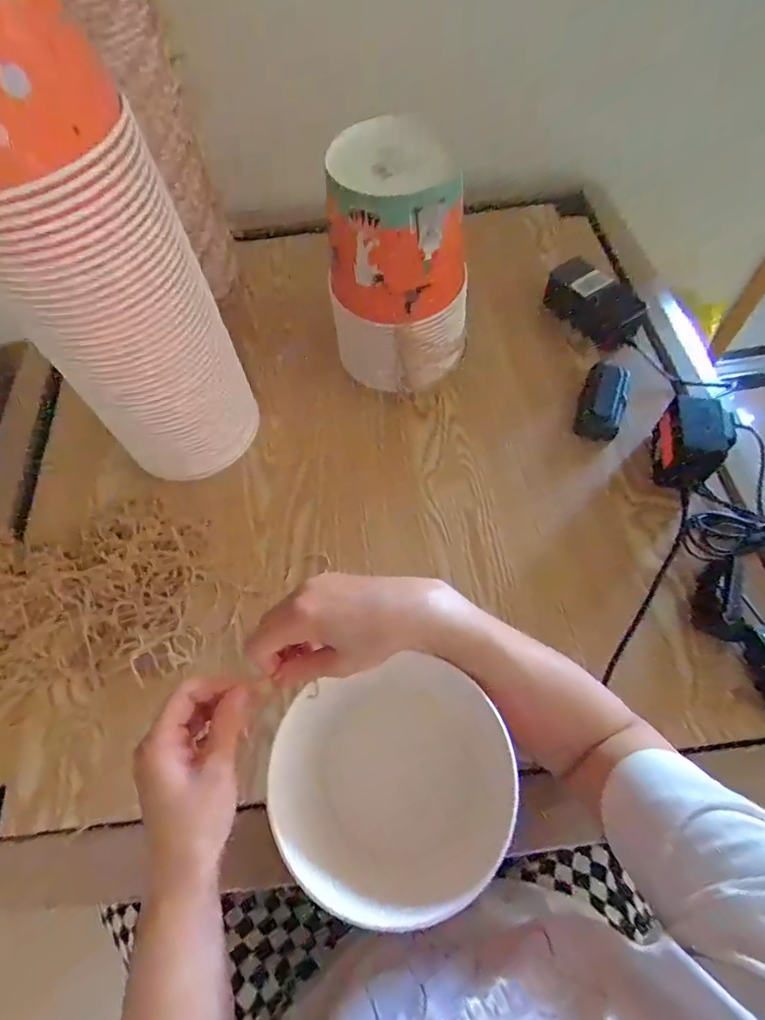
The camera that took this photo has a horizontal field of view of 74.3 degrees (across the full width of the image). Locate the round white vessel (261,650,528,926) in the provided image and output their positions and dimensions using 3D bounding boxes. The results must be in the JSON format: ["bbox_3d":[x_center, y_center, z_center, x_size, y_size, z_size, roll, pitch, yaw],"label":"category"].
[{"bbox_3d":[0.007,0.213,0.398,0.163,0.146,0.164,-1,62,2],"label":"round white vessel"}]

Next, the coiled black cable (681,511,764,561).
[{"bbox_3d":[0.416,0.024,0.525,0.192,0.034,0.057,-3,62,1],"label":"coiled black cable"}]

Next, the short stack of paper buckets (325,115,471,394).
[{"bbox_3d":[0.015,-0.260,0.573,0.129,0.254,0.146,-38,67,-16],"label":"short stack of paper buckets"}]

